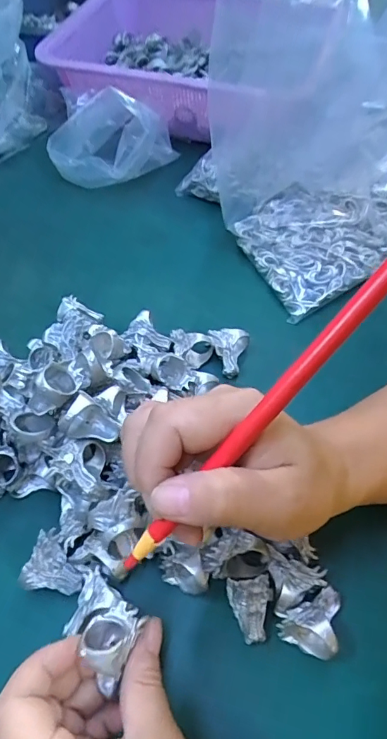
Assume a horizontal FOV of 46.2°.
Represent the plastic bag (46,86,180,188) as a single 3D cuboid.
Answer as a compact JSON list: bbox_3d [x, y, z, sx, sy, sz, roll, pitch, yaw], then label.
[{"bbox_3d":[-0.092,-0.244,0.472,0.125,0.078,0.091,22,61,16],"label":"plastic bag"}]

